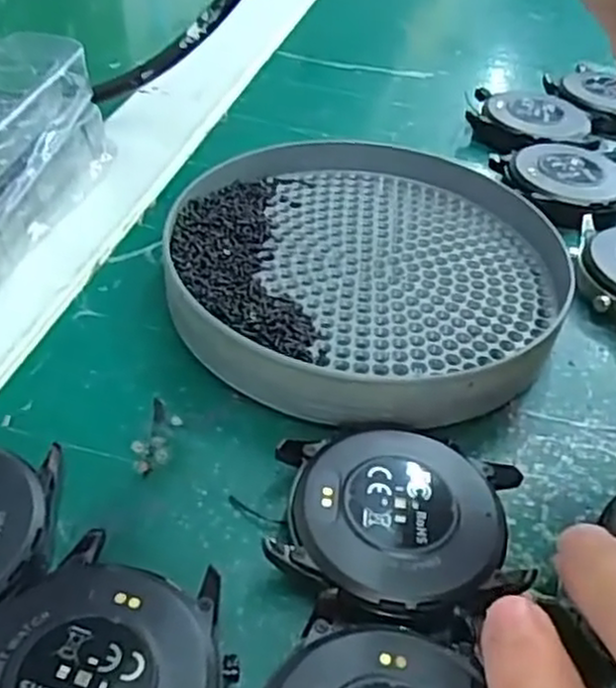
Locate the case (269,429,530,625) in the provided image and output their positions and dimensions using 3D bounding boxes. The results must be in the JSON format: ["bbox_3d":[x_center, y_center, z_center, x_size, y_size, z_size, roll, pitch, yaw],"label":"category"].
[{"bbox_3d":[0.019,0.038,0.155,0.050,0.011,0.043,8,42,4],"label":"case"}]

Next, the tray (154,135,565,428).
[{"bbox_3d":[0.017,-0.023,0.216,0.112,0.019,0.115,12,42,8],"label":"tray"}]

